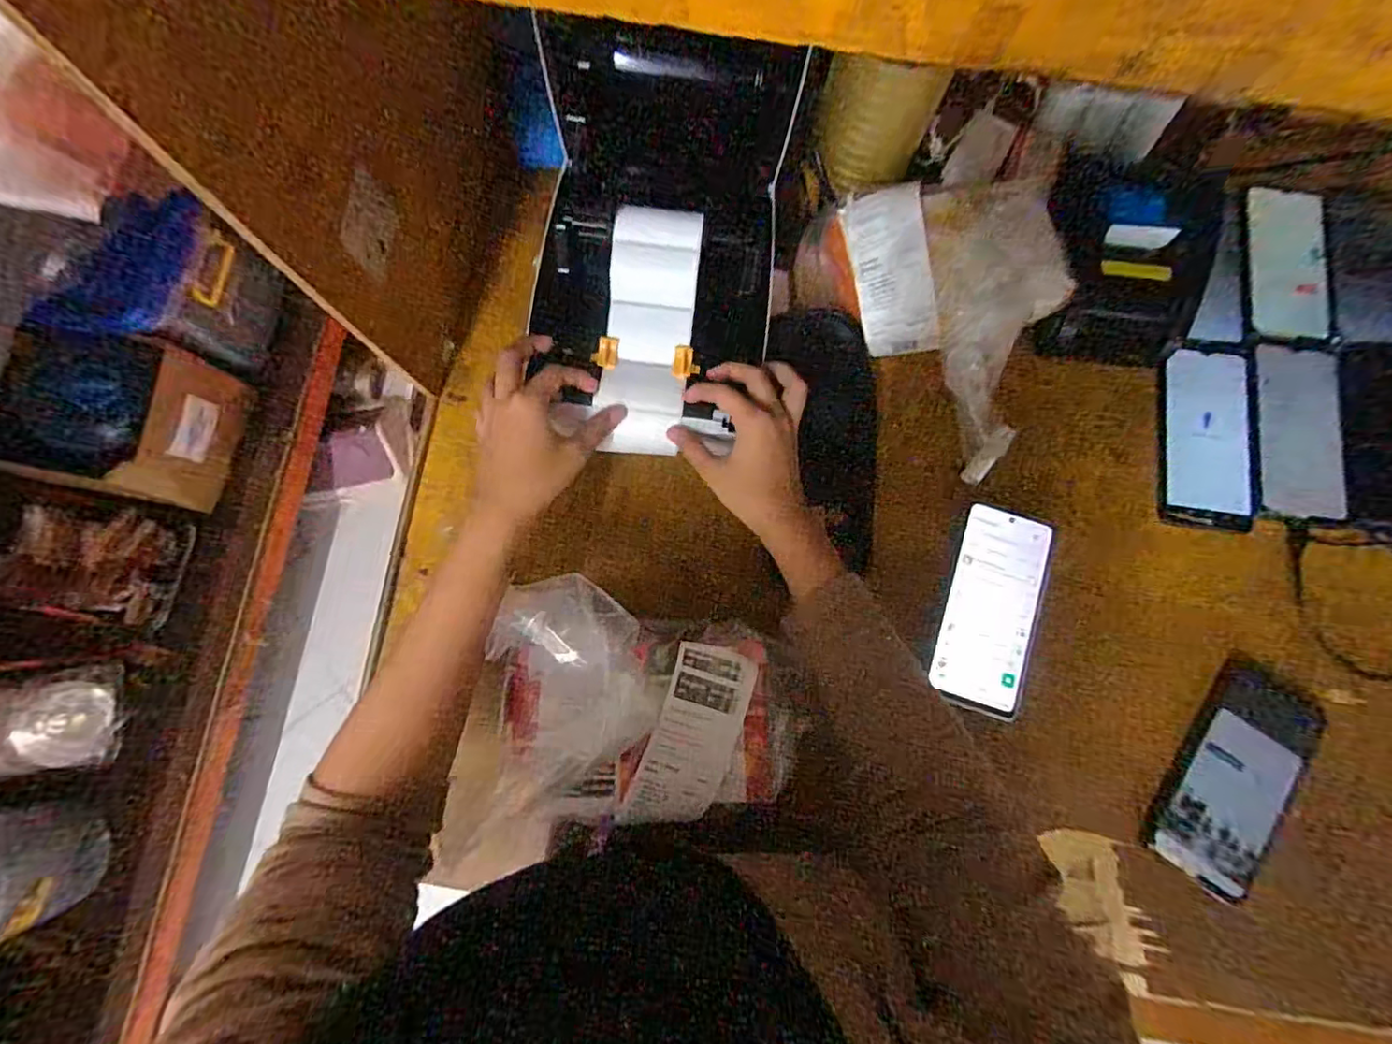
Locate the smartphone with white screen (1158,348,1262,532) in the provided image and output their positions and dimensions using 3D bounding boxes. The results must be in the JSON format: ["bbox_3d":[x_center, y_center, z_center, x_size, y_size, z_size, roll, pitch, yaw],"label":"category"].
[{"bbox_3d":[0.448,-0.077,0.511,0.078,0.014,0.164,10,82,16],"label":"smartphone with white screen"}]

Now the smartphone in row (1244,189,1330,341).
[{"bbox_3d":[0.548,-0.242,0.544,0.068,0.011,0.147,6,82,13],"label":"smartphone in row"}]

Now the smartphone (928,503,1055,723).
[{"bbox_3d":[0.243,0.070,0.478,0.073,0.012,0.165,17,78,7],"label":"smartphone"}]

